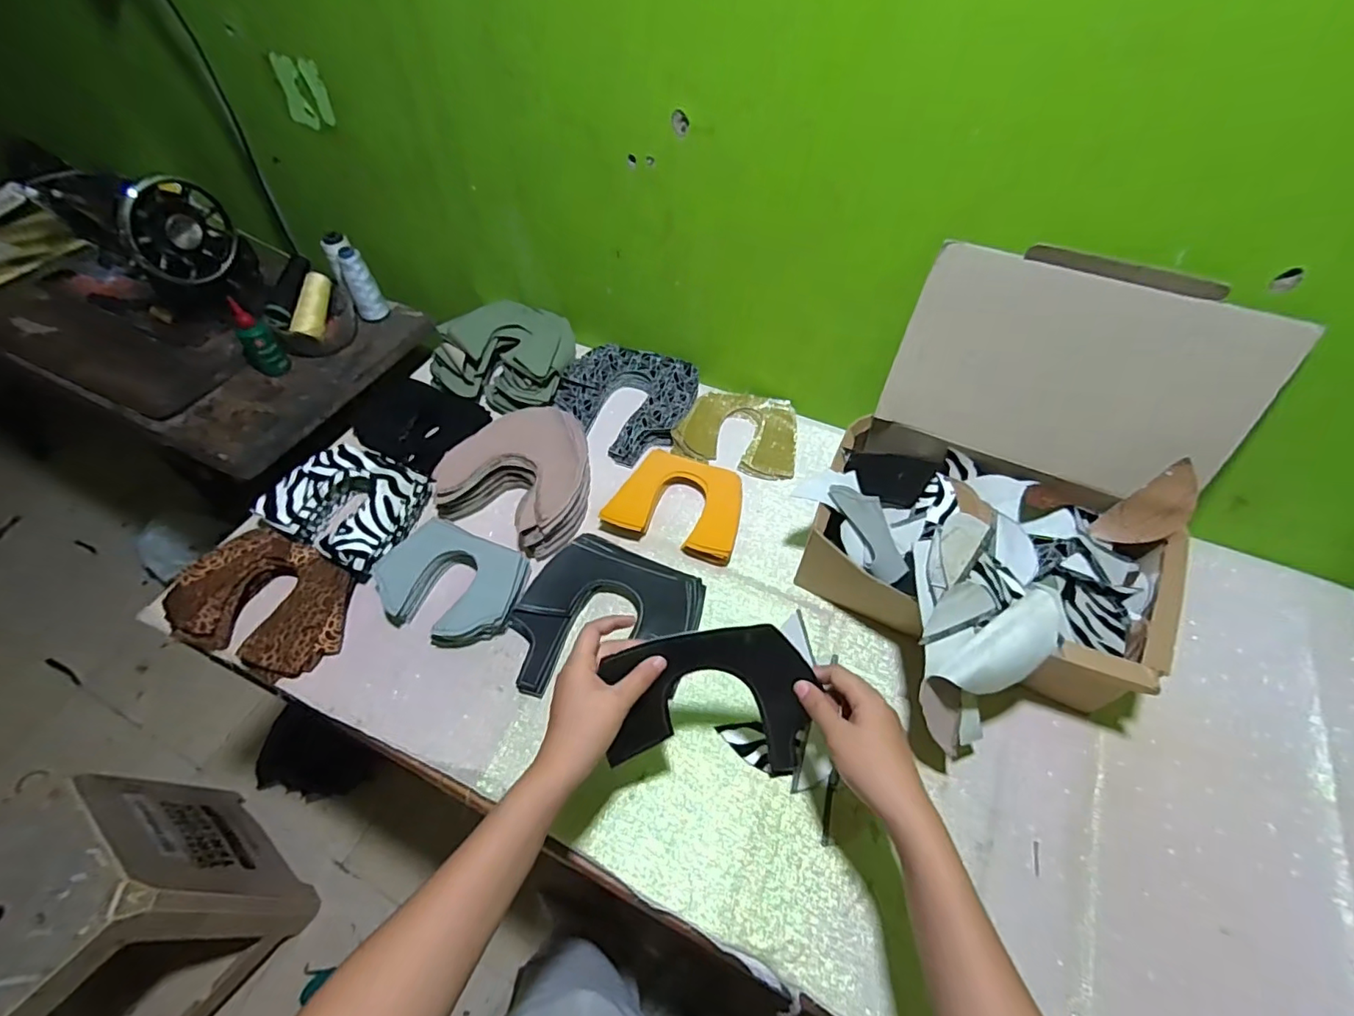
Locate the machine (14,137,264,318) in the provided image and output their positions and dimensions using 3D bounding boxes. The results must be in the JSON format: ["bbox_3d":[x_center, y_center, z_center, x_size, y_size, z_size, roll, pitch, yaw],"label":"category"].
[{"bbox_3d":[-0.803,-0.436,0.864,0.316,0.187,0.148,28,58,19],"label":"machine"}]

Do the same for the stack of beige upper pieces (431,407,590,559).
[{"bbox_3d":[-0.189,-0.045,0.711,0.175,0.054,0.178,23,56,15],"label":"stack of beige upper pieces"}]

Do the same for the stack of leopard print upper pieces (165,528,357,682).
[{"bbox_3d":[-0.447,0.099,0.622,0.187,0.035,0.133,19,56,13],"label":"stack of leopard print upper pieces"}]

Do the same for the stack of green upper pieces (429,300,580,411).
[{"bbox_3d":[-0.248,-0.229,0.829,0.187,0.075,0.168,6,54,4],"label":"stack of green upper pieces"}]

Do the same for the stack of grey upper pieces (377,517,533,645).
[{"bbox_3d":[-0.253,0.083,0.634,0.162,0.035,0.126,14,55,10],"label":"stack of grey upper pieces"}]

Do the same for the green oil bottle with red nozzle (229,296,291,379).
[{"bbox_3d":[-0.620,-0.249,0.835,0.053,0.108,0.047,39,62,24],"label":"green oil bottle with red nozzle"}]

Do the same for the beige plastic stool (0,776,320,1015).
[{"bbox_3d":[-0.891,0.667,0.895,0.303,0.404,0.362,28,58,19],"label":"beige plastic stool"}]

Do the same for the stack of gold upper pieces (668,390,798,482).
[{"bbox_3d":[0.087,-0.109,0.783,0.160,0.024,0.133,13,54,9],"label":"stack of gold upper pieces"}]

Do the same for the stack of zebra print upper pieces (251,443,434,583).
[{"bbox_3d":[-0.392,-0.006,0.690,0.162,0.055,0.145,20,56,14],"label":"stack of zebra print upper pieces"}]

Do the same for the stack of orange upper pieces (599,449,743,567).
[{"bbox_3d":[0.001,-0.008,0.705,0.159,0.022,0.128,14,54,9],"label":"stack of orange upper pieces"}]

